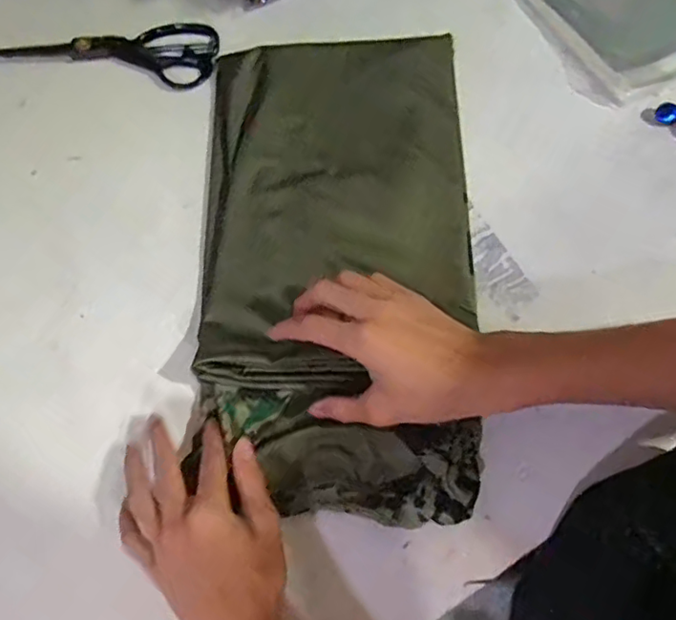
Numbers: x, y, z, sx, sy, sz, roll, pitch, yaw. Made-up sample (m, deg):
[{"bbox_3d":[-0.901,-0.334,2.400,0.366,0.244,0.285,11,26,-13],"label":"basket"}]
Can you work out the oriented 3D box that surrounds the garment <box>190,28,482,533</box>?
[{"bbox_3d":[-0.001,-0.053,0.483,0.216,0.032,0.419,-2,69,2],"label":"garment"}]

